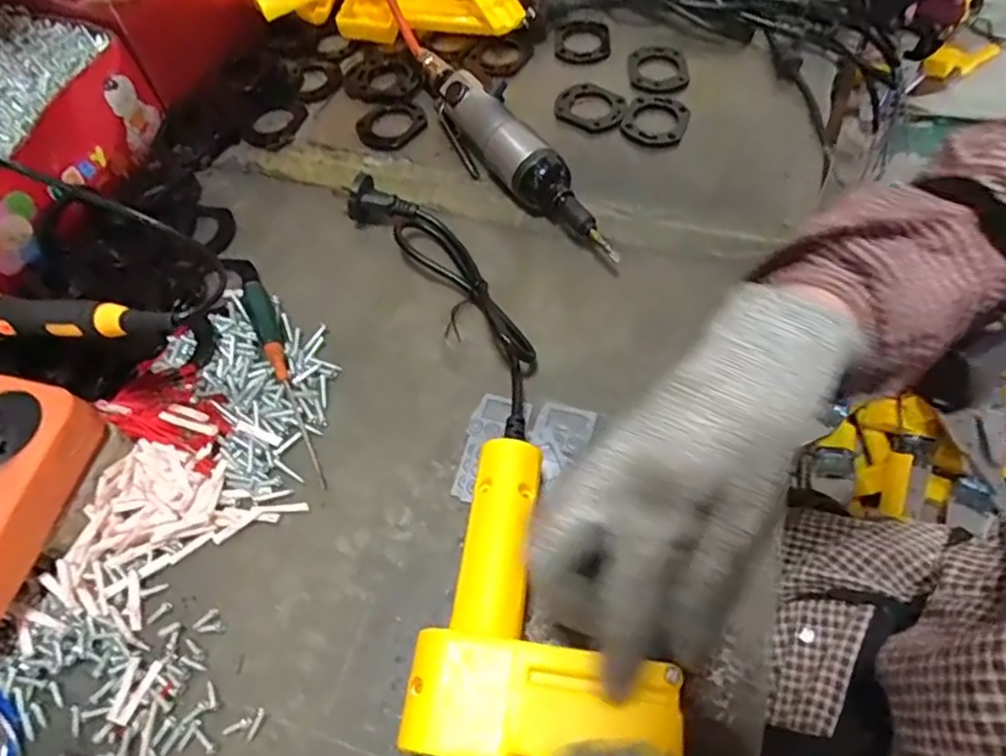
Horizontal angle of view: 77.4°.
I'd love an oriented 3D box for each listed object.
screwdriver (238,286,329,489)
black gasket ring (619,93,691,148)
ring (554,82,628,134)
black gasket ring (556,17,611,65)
[{"bbox_3d":[-0.134,-0.003,0.390,0.016,0.013,0.152,-27,62,-13],"label":"screwdriver"},{"bbox_3d":[0.122,-0.206,0.503,0.049,0.005,0.058,19,62,13],"label":"black gasket ring"},{"bbox_3d":[0.072,-0.224,0.516,0.059,0.004,0.053,24,64,15],"label":"ring"},{"bbox_3d":[0.072,-0.302,0.562,0.049,0.008,0.053,-1,60,2],"label":"black gasket ring"}]

